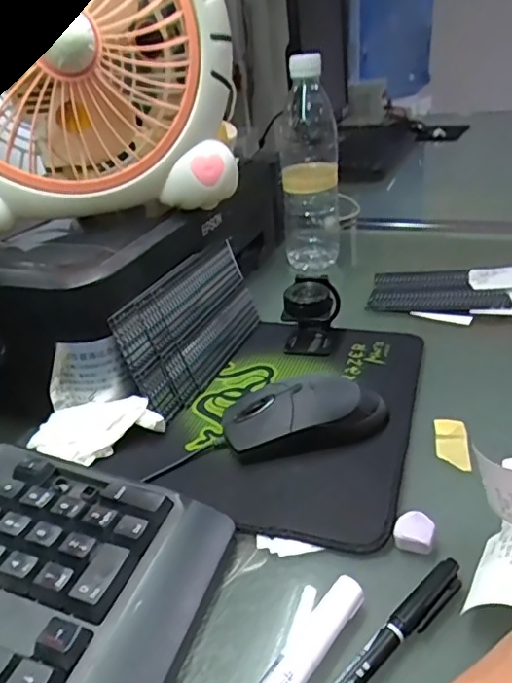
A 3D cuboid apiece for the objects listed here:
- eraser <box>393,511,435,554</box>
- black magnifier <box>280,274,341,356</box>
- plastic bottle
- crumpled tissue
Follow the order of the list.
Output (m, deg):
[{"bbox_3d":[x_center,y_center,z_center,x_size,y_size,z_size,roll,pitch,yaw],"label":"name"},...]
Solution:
[{"bbox_3d":[0.085,0.102,0.293,0.019,0.011,0.019,5,30,19],"label":"eraser"},{"bbox_3d":[0.050,-0.024,0.485,0.048,0.057,0.055,10,32,11],"label":"black magnifier"},{"bbox_3d":[0.065,-0.194,0.617,0.076,0.226,0.066,-1,29,7],"label":"plastic bottle"},{"bbox_3d":[-0.111,0.063,0.377,0.090,0.026,0.040,-14,31,1],"label":"crumpled tissue"}]

